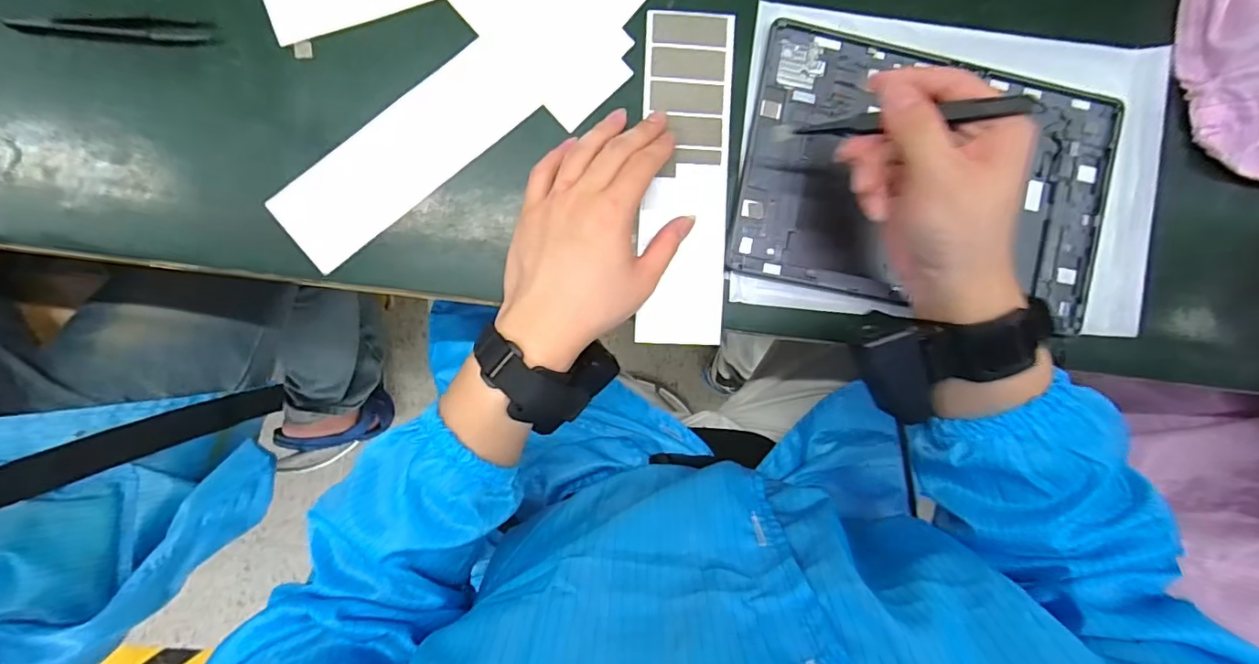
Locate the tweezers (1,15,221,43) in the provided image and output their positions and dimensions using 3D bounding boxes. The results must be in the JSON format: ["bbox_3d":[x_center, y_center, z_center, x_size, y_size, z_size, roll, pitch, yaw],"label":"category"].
[{"bbox_3d":[-0.312,-0.184,0.320,0.116,0.007,0.014,1,91,-5],"label":"tweezers"}]

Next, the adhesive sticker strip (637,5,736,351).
[{"bbox_3d":[0.037,-0.101,0.356,0.057,0.004,0.217,2,91,-2],"label":"adhesive sticker strip"}]

